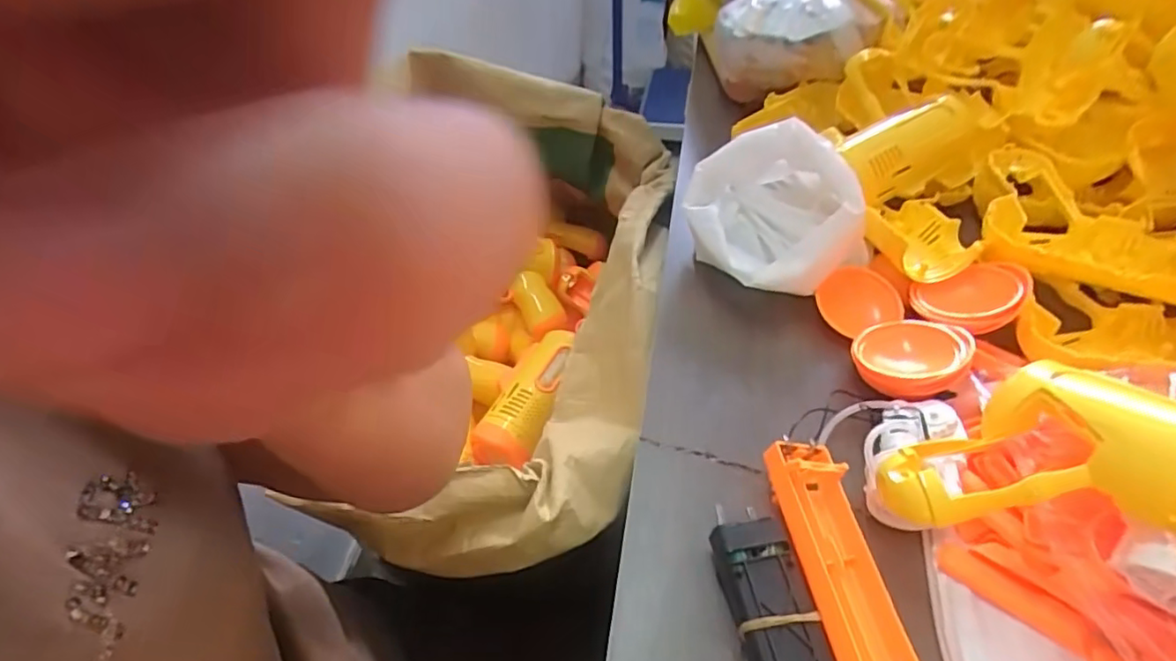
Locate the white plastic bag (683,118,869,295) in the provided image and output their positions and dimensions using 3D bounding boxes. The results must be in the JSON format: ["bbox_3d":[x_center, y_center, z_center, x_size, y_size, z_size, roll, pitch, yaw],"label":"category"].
[{"bbox_3d":[0.127,-0.081,0.413,0.108,0.070,0.116,-14,48,-11],"label":"white plastic bag"}]

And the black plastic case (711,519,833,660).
[{"bbox_3d":[0.082,0.136,0.247,0.032,0.025,0.107,-9,47,-7],"label":"black plastic case"}]

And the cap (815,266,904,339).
[{"bbox_3d":[0.175,-0.020,0.387,0.055,0.014,0.045,-17,48,-14],"label":"cap"}]

